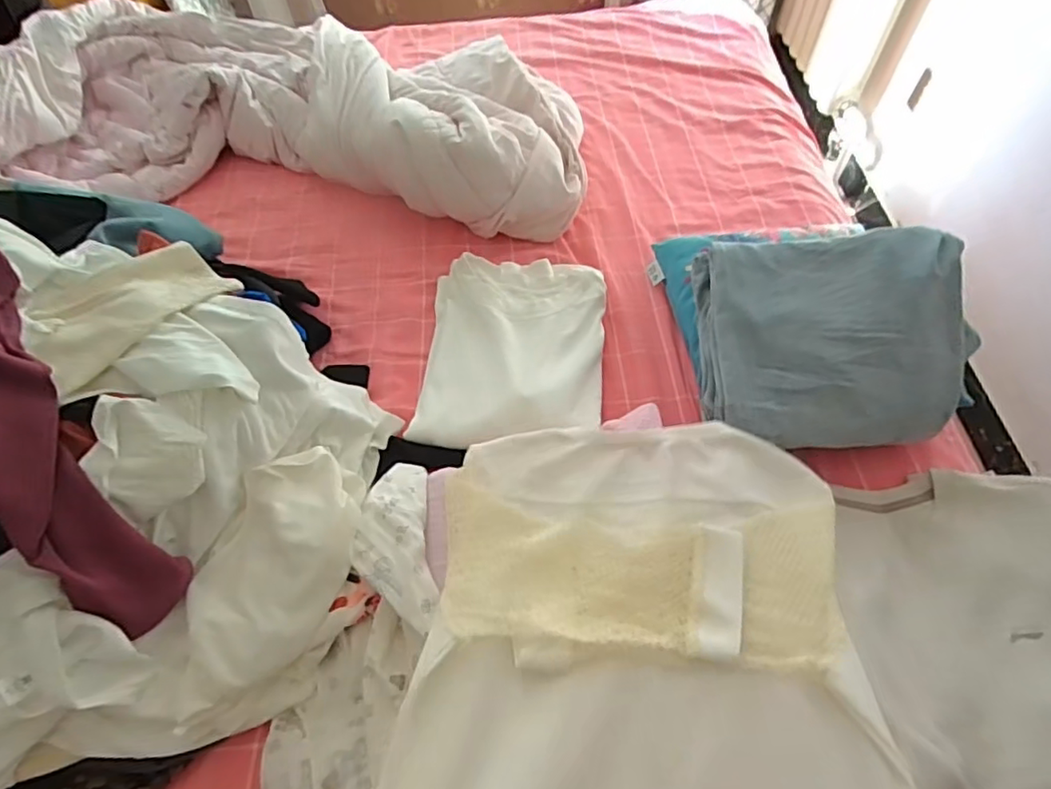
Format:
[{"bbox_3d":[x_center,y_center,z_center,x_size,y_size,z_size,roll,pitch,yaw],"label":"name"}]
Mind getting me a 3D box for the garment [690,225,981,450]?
[{"bbox_3d":[0.355,-0.071,0.691,0.284,0.116,0.243,1,58,2],"label":"garment"}]

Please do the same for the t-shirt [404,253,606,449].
[{"bbox_3d":[-0.020,-0.069,0.811,0.244,0.055,0.321,-1,51,8],"label":"t-shirt"}]

